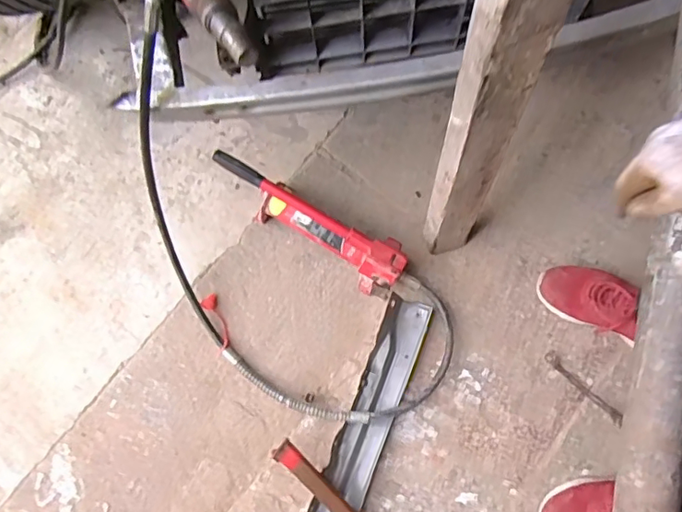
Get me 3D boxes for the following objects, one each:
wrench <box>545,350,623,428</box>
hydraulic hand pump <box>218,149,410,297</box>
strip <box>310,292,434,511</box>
[{"bbox_3d":[0.449,0.243,0.981,0.026,0.006,0.176,-44,81,-9],"label":"wrench"},{"bbox_3d":[-0.053,-0.057,0.981,0.379,0.152,0.114,27,80,4],"label":"hydraulic hand pump"},{"bbox_3d":[0.012,0.400,0.941,0.083,0.032,0.680,21,80,3],"label":"strip"}]

